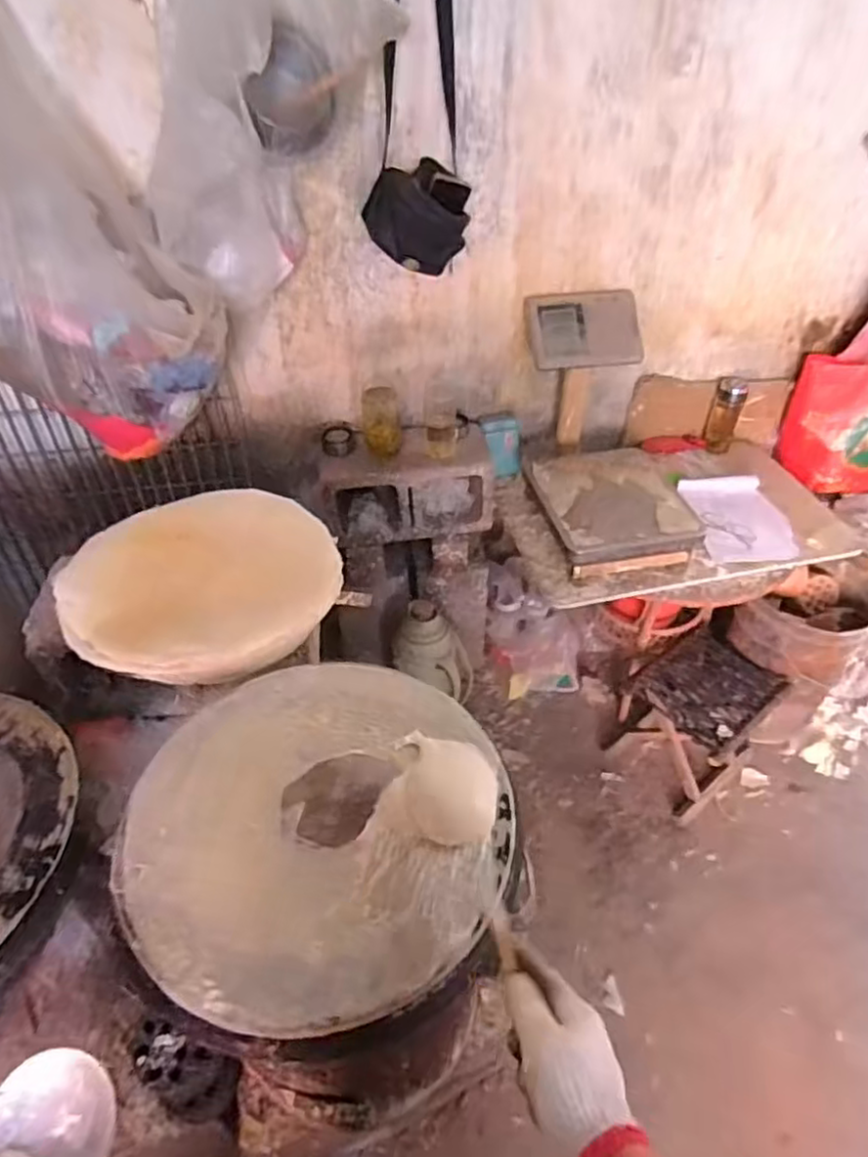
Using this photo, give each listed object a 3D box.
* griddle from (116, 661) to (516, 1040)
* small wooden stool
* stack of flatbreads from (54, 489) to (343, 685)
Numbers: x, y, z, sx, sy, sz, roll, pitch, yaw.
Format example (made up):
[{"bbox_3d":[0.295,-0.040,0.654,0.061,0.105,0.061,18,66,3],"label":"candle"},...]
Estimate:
[{"bbox_3d":[-0.119,0.234,0.676,0.366,0.018,0.383,0,42,0],"label":"griddle"},{"bbox_3d":[0.652,0.346,1.680,0.309,0.325,0.301,-28,50,-28],"label":"small wooden stool"},{"bbox_3d":[-0.327,0.005,0.944,0.367,0.068,0.311,-22,47,-23],"label":"stack of flatbreads"}]

